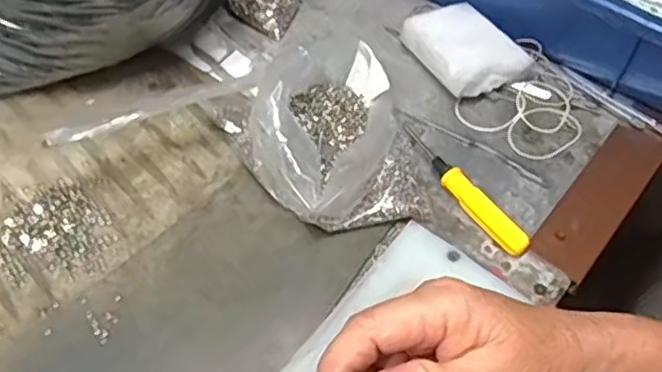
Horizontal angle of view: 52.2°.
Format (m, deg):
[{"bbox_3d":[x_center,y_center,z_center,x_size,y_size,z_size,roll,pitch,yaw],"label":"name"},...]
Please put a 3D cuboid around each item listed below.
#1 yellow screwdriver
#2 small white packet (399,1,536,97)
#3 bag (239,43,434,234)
[{"bbox_3d":[0.085,-0.001,0.440,0.017,0.013,0.115,-26,60,-20],"label":"yellow screwdriver"},{"bbox_3d":[0.098,-0.102,0.508,0.061,0.028,0.083,-21,58,-17],"label":"small white packet"},{"bbox_3d":[-0.001,-0.045,0.445,0.115,0.056,0.145,-6,55,-7],"label":"bag"}]

